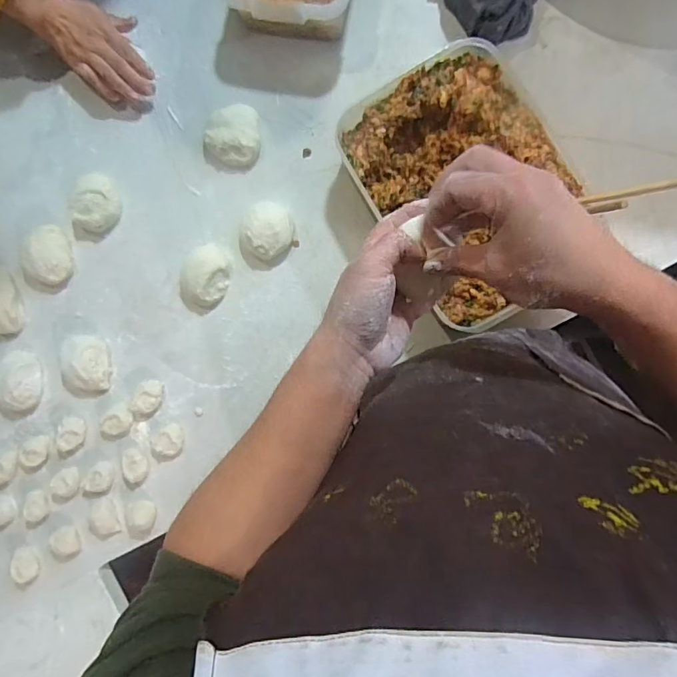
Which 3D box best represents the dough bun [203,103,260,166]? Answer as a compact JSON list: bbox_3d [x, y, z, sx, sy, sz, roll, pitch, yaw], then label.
[{"bbox_3d":[-0.146,-0.279,0.655,0.077,0.035,0.072,0,89,7],"label":"dough bun"}]

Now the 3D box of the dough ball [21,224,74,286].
[{"bbox_3d":[-0.426,-0.121,0.692,0.074,0.032,0.085,0,89,7],"label":"dough ball"}]

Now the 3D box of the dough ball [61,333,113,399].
[{"bbox_3d":[-0.363,0.040,0.682,0.066,0.032,0.086,7,90,7],"label":"dough ball"}]

